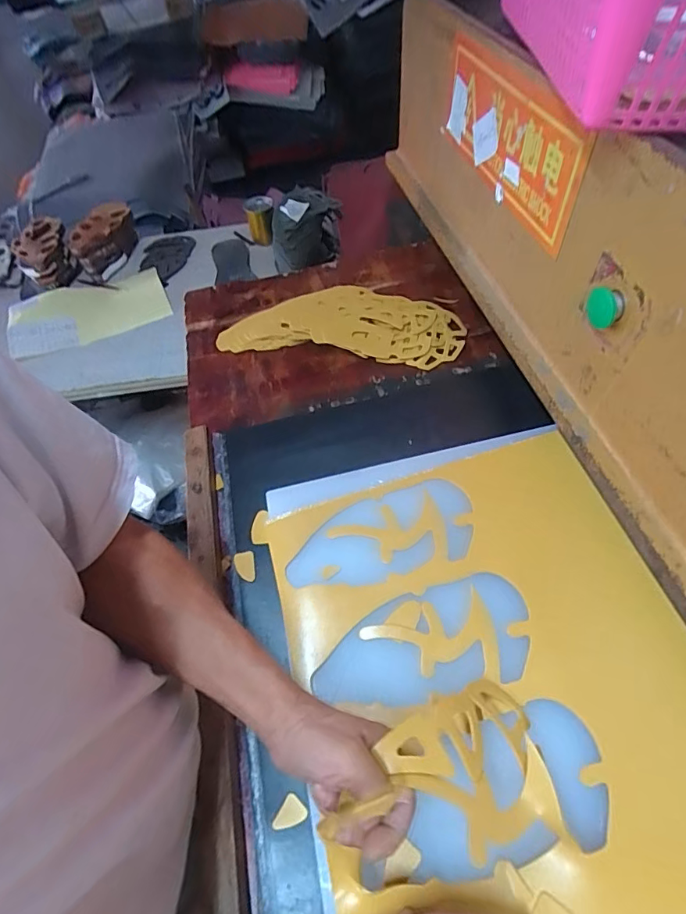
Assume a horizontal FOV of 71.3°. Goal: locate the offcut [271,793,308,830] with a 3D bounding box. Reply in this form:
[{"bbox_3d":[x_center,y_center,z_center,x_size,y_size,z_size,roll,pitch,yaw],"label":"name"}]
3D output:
[{"bbox_3d":[-0.049,0.326,0.433,0.023,0.004,0.030,32,63,25],"label":"offcut"}]

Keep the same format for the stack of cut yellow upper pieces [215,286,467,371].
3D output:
[{"bbox_3d":[-0.003,-0.230,0.805,0.396,0.028,0.148,7,63,10],"label":"stack of cut yellow upper pieces"}]

